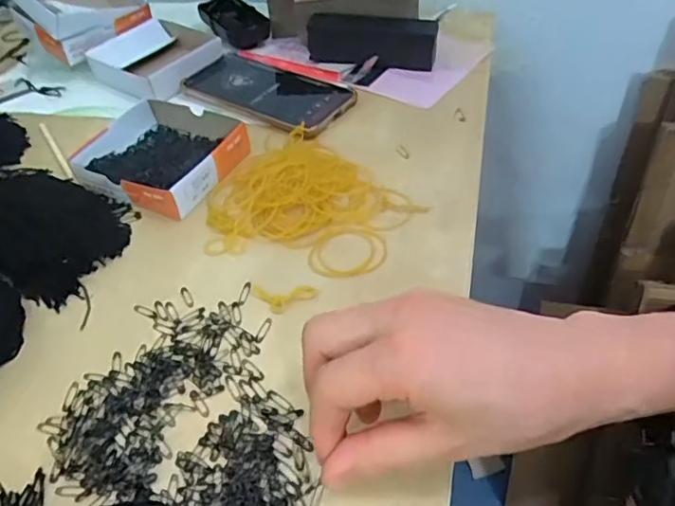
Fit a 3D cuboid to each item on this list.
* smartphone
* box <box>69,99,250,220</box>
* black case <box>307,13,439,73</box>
[{"bbox_3d":[-0.067,-0.158,0.544,0.169,0.015,0.085,24,52,28],"label":"smartphone"},{"bbox_3d":[-0.147,-0.082,0.471,0.121,0.027,0.107,20,50,25],"label":"box"},{"bbox_3d":[0.034,-0.212,0.574,0.132,0.040,0.046,16,48,22],"label":"black case"}]

